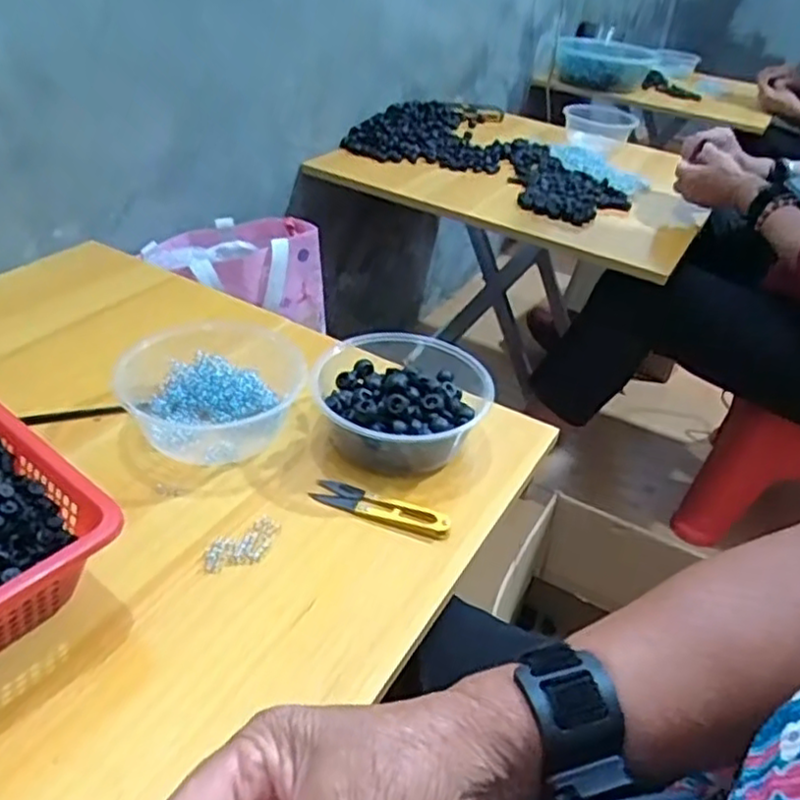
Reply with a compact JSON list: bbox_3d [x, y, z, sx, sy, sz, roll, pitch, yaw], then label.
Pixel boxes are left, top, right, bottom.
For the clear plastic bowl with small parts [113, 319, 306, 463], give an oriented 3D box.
[{"bbox_3d":[-0.153,-0.009,0.569,0.142,0.059,0.116,15,38,12],"label":"clear plastic bowl with small parts"}]

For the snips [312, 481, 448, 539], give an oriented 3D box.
[{"bbox_3d":[-0.013,0.079,0.520,0.104,0.006,0.024,16,38,12],"label":"snips"}]

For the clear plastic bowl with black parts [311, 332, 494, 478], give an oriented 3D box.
[{"bbox_3d":[0.003,-0.003,0.577,0.137,0.070,0.155,16,38,12],"label":"clear plastic bowl with black parts"}]

